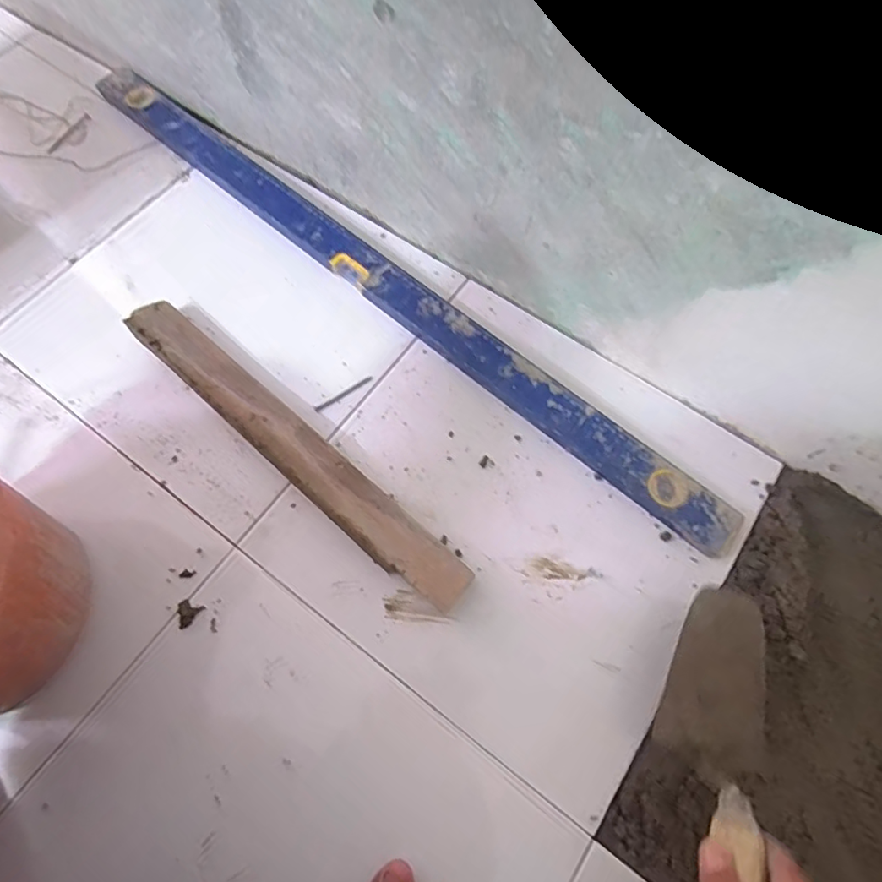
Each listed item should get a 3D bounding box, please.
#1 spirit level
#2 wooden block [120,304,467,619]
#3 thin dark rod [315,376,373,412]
[{"bbox_3d":[-0.083,-0.200,0.638,0.951,0.025,0.063,40,73,14],"label":"spirit level"},{"bbox_3d":[-0.154,0.004,0.547,0.450,0.040,0.052,39,73,14],"label":"wooden block"},{"bbox_3d":[-0.107,-0.052,0.591,0.071,0.005,0.007,-35,72,-13],"label":"thin dark rod"}]

